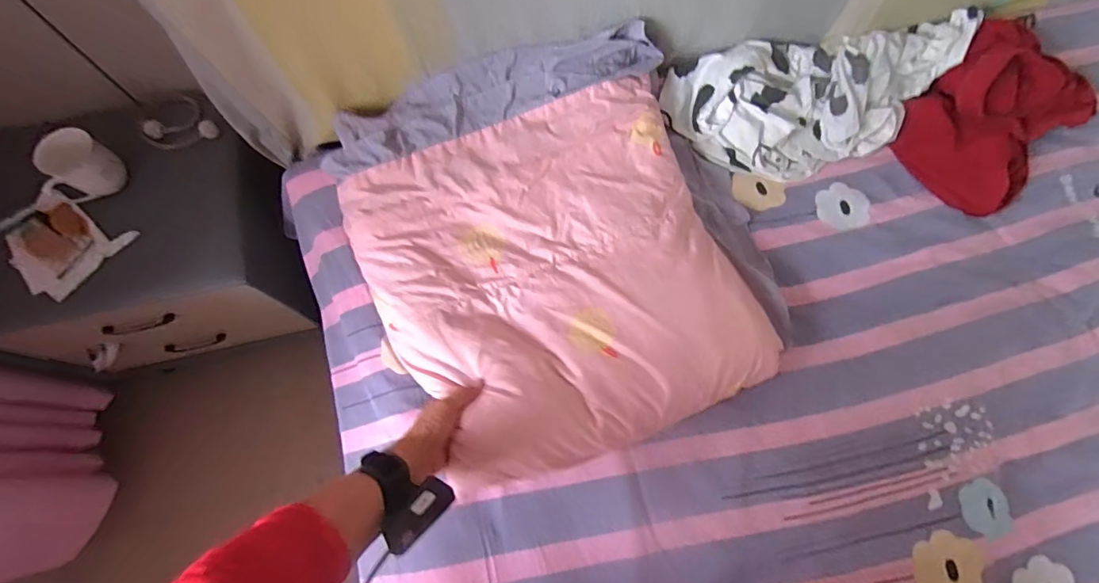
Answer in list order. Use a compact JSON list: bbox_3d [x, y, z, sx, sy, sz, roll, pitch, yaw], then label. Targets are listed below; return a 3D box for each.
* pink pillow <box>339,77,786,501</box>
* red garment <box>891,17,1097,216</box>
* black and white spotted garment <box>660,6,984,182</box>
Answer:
[{"bbox_3d":[0.016,-0.018,0.633,0.469,0.086,0.444,-21,73,-8],"label":"pink pillow"},{"bbox_3d":[0.715,-0.280,0.756,0.230,0.141,0.276,41,76,12],"label":"red garment"},{"bbox_3d":[0.426,-0.310,0.773,0.471,0.113,0.209,-16,72,-6],"label":"black and white spotted garment"}]

